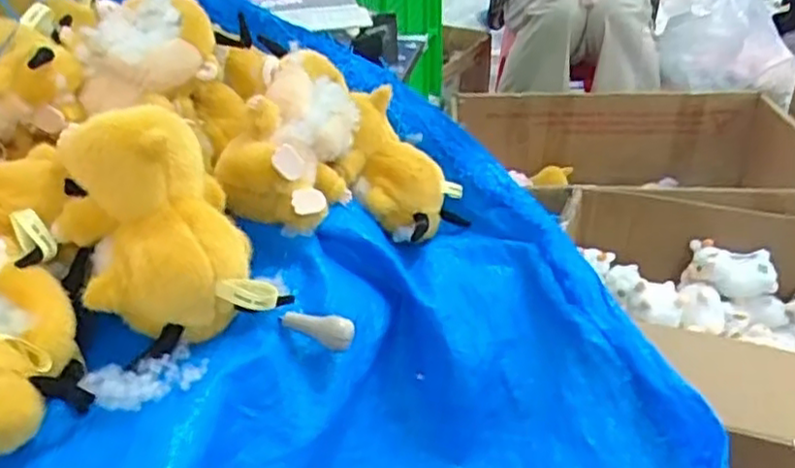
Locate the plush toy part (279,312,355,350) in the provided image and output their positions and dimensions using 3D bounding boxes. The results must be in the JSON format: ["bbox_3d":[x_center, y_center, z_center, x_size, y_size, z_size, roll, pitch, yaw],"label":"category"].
[{"bbox_3d":[-0.053,0.061,0.457,0.048,0.017,0.015,8,33,13],"label":"plush toy part"}]

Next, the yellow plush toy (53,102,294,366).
[{"bbox_3d":[-0.143,-0.006,0.428,0.108,0.122,0.112,-15,35,-22],"label":"yellow plush toy"}]

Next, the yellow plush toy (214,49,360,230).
[{"bbox_3d":[-0.083,-0.072,0.541,0.074,0.101,0.118,6,33,11],"label":"yellow plush toy"}]

